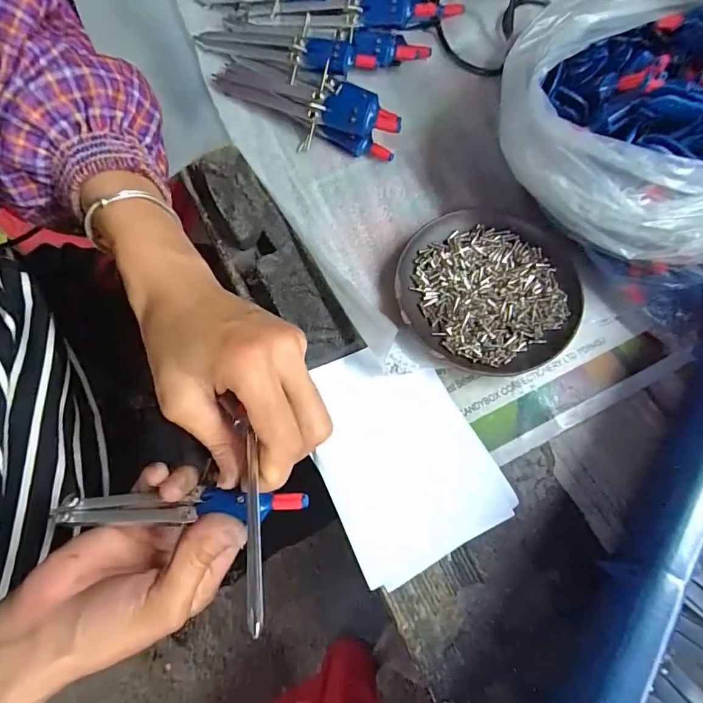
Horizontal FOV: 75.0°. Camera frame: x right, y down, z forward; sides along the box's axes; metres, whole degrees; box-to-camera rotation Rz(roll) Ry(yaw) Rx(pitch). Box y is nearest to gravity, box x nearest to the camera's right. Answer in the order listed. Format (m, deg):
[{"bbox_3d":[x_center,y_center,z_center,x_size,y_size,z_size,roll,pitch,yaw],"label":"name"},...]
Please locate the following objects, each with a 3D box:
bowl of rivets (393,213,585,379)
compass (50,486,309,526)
[{"bbox_3d":[0.092,-0.042,0.305,0.120,0.021,0.114,0,72,0],"label":"bowl of rivets"},{"bbox_3d":[-0.096,0.082,0.245,0.147,0.011,0.015,-7,75,13],"label":"compass"}]

